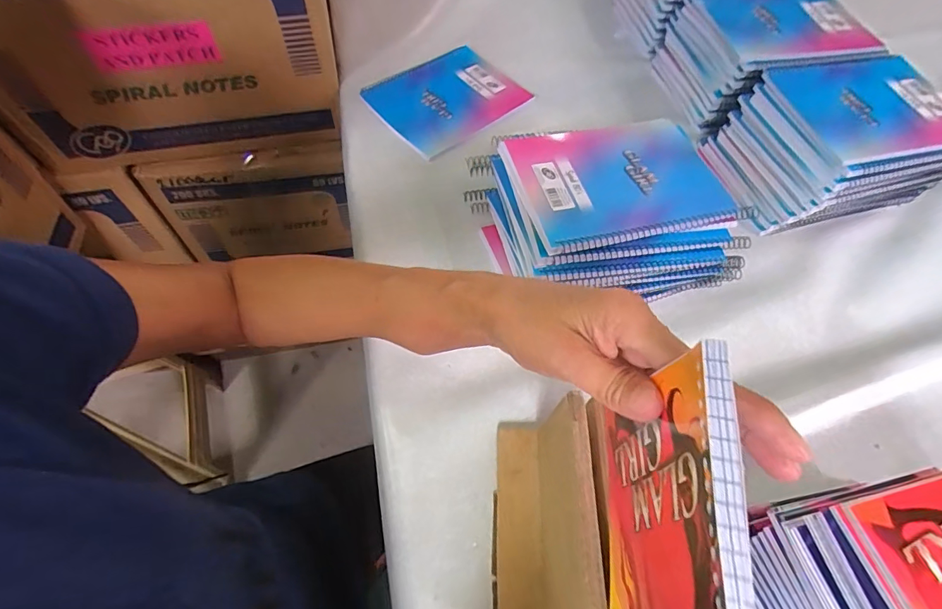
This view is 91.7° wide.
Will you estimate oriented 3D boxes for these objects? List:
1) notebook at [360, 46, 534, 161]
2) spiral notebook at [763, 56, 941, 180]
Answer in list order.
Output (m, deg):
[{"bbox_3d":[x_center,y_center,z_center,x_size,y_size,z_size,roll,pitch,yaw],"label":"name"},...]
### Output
[{"bbox_3d":[-0.029,-0.288,0.626,0.147,0.017,0.196,41,65,19],"label":"notebook"},{"bbox_3d":[0.450,-0.218,0.506,0.195,0.014,0.165,-10,60,-10],"label":"spiral notebook"}]

